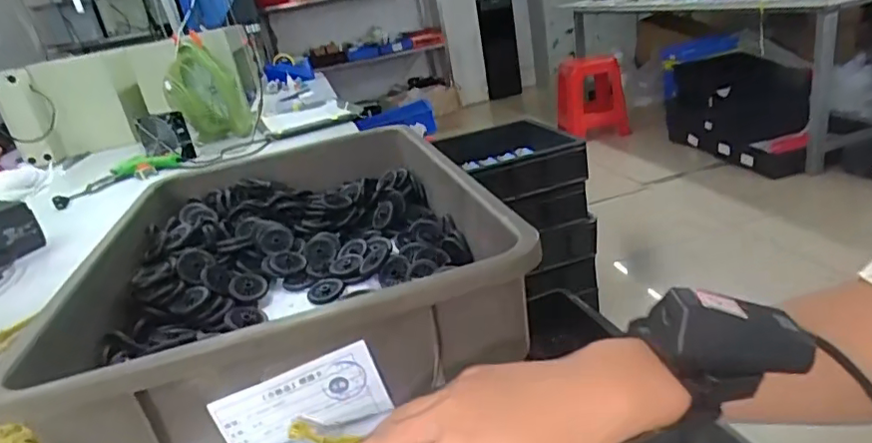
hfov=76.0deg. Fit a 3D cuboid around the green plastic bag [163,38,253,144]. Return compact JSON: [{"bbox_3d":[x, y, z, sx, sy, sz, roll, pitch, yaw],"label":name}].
[{"bbox_3d":[-0.634,-0.349,1.538,0.195,0.242,0.156,-20,23,-21],"label":"green plastic bag"}]

